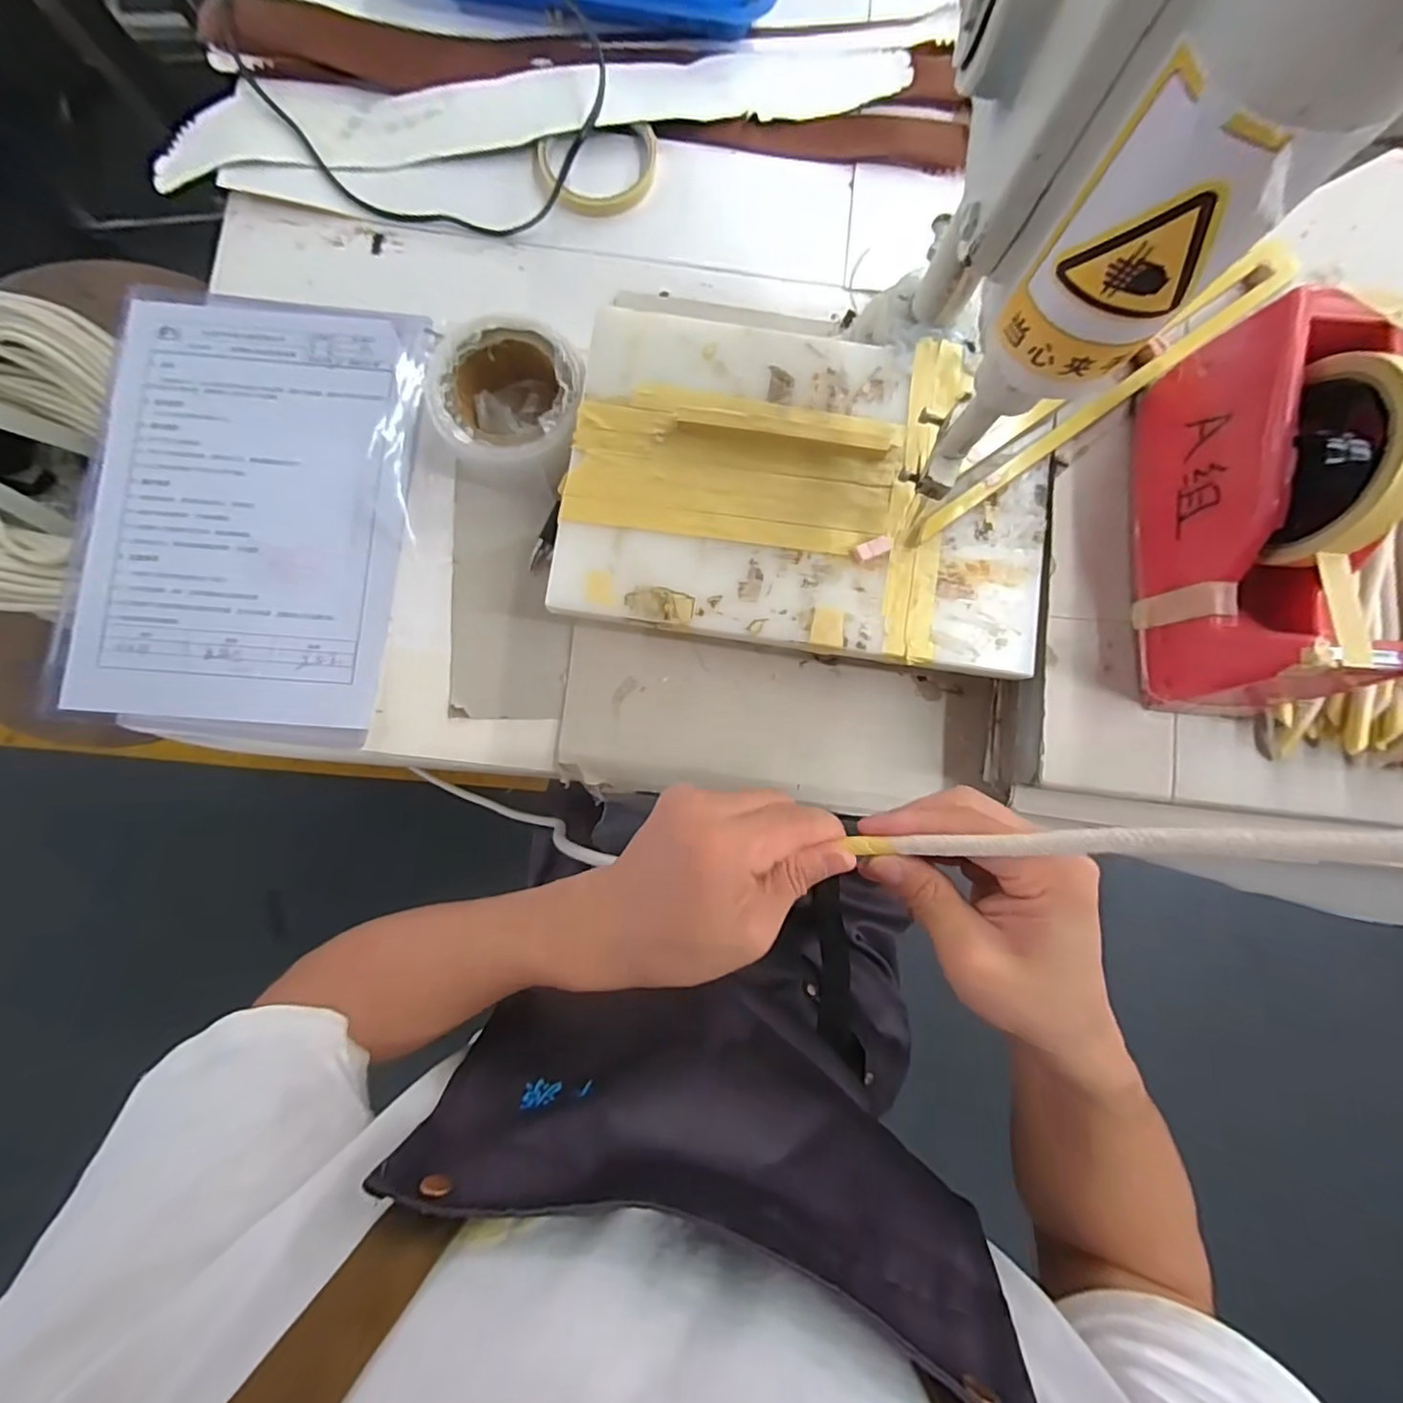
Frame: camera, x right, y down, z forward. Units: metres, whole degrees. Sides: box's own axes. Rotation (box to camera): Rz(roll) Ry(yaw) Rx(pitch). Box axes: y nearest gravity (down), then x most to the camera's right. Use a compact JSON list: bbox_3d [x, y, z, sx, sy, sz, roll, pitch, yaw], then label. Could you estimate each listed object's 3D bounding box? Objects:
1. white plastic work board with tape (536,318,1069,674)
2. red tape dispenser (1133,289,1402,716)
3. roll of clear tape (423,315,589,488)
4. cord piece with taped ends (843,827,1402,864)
[{"bbox_3d":[0.065,-0.131,0.367,0.292,0.011,0.199,5,86,-1],"label":"white plastic work board with tape"},{"bbox_3d":[0.304,-0.099,0.311,0.072,0.114,0.202,1,85,-2],"label":"red tape dispenser"},{"bbox_3d":[-0.128,-0.202,0.408,0.108,0.050,0.106,19,85,0],"label":"roll of clear tape"},{"bbox_3d":[0.150,0.054,0.223,0.196,0.008,0.011,-10,86,38],"label":"cord piece with taped ends"}]

